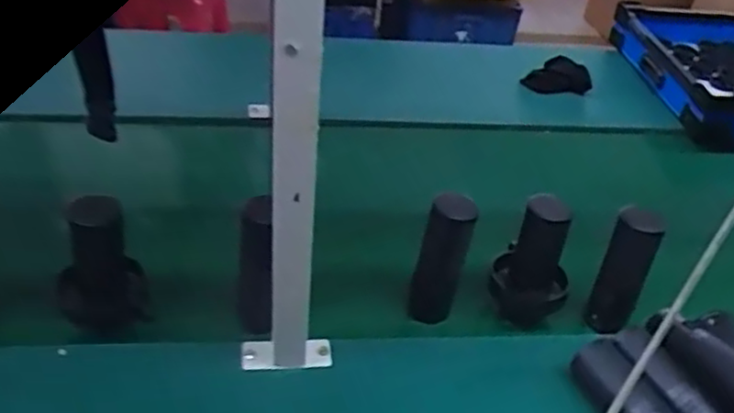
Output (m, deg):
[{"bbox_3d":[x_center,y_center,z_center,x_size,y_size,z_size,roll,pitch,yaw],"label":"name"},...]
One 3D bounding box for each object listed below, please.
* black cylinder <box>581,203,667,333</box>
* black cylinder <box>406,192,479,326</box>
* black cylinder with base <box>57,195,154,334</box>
[{"bbox_3d":[0.311,0.080,0.854,0.055,0.159,0.045,24,41,22],"label":"black cylinder"},{"bbox_3d":[0.087,0.068,0.837,0.062,0.180,0.056,11,38,6],"label":"black cylinder"},{"bbox_3d":[-0.301,0.067,0.788,0.094,0.156,0.094,-11,41,-21],"label":"black cylinder with base"}]

